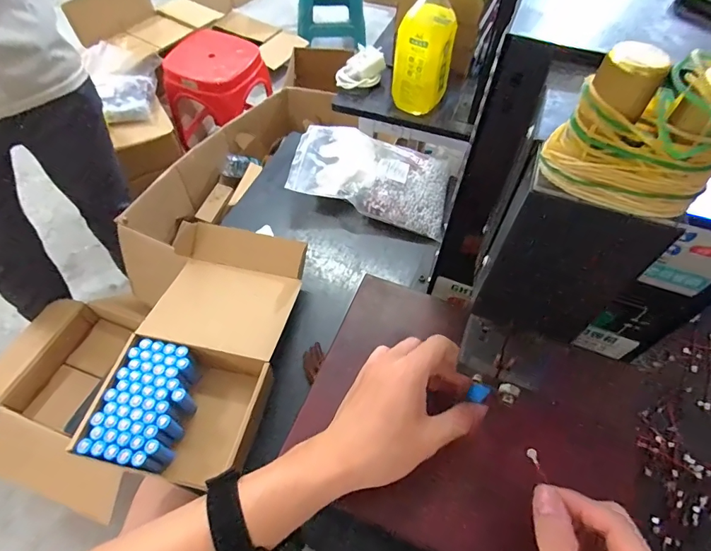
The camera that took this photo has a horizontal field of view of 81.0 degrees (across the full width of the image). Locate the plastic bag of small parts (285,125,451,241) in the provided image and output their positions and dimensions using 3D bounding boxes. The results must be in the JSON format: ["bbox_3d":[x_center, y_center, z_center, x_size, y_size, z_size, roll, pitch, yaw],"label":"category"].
[{"bbox_3d":[0.028,-0.158,0.660,0.243,0.052,0.139,15,57,7],"label":"plastic bag of small parts"}]

